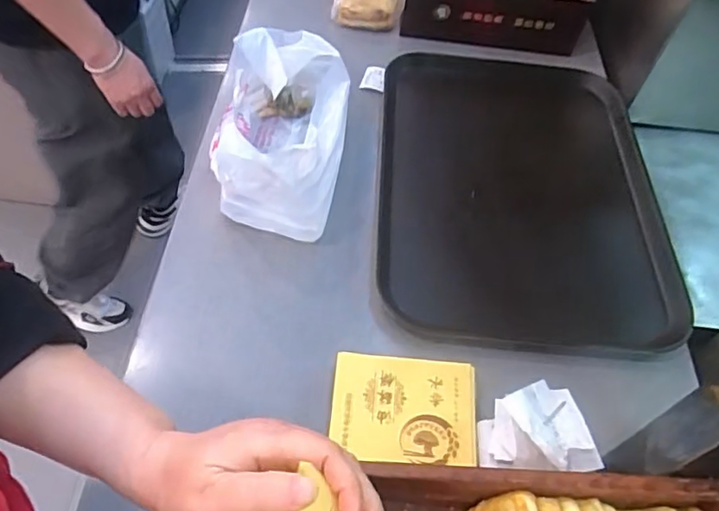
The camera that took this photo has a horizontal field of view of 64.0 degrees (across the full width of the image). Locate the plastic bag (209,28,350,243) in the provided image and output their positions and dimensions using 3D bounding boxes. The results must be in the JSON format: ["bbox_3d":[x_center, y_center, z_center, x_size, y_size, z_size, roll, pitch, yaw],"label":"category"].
[{"bbox_3d":[-0.097,-0.163,0.716,0.155,0.136,0.276,6,54,-2],"label":"plastic bag"}]

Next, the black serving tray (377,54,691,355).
[{"bbox_3d":[0.211,-0.102,0.772,0.360,0.023,0.489,4,55,1],"label":"black serving tray"}]

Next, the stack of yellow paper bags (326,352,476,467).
[{"bbox_3d":[0.044,0.149,0.561,0.139,0.018,0.100,3,55,0],"label":"stack of yellow paper bags"}]

